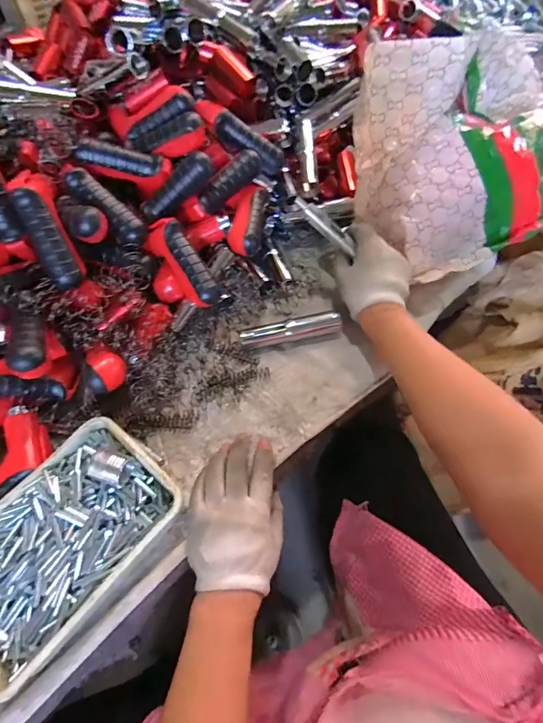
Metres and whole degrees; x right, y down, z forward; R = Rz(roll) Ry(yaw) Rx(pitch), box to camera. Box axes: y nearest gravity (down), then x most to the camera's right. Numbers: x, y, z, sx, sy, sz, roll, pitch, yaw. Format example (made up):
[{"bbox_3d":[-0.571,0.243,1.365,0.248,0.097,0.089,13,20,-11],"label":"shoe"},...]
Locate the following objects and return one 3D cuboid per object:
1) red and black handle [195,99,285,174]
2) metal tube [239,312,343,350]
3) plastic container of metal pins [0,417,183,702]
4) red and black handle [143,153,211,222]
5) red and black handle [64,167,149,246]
[{"bbox_3d":[-0.040,-0.298,0.517,0.129,0.027,0.035,28,56,-23],"label":"red and black handle"},{"bbox_3d":[0.026,-0.039,0.488,0.126,0.025,0.033,-15,59,-7],"label":"metal tube"},{"bbox_3d":[-0.187,0.159,0.352,0.140,0.052,0.195,37,66,22],"label":"plastic container of metal pins"},{"bbox_3d":[-0.118,-0.214,0.475,0.102,0.031,0.024,-33,57,20],"label":"red and black handle"},{"bbox_3d":[-0.194,-0.181,0.455,0.105,0.022,0.029,45,65,-11],"label":"red and black handle"}]

